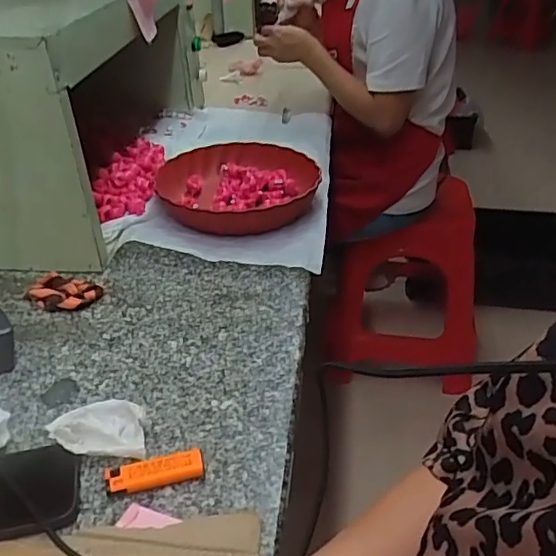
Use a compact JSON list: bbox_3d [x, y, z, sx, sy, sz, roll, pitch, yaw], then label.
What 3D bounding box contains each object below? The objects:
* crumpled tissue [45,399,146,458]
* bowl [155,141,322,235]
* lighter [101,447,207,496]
[{"bbox_3d":[-0.163,0.135,0.514,0.089,0.024,0.070,-1,35,0],"label":"crumpled tissue"},{"bbox_3d":[-0.056,-0.139,0.883,0.237,0.060,0.235,-1,35,1],"label":"bowl"},{"bbox_3d":[-0.104,0.163,0.477,0.080,0.015,0.028,-10,36,-12],"label":"lighter"}]

